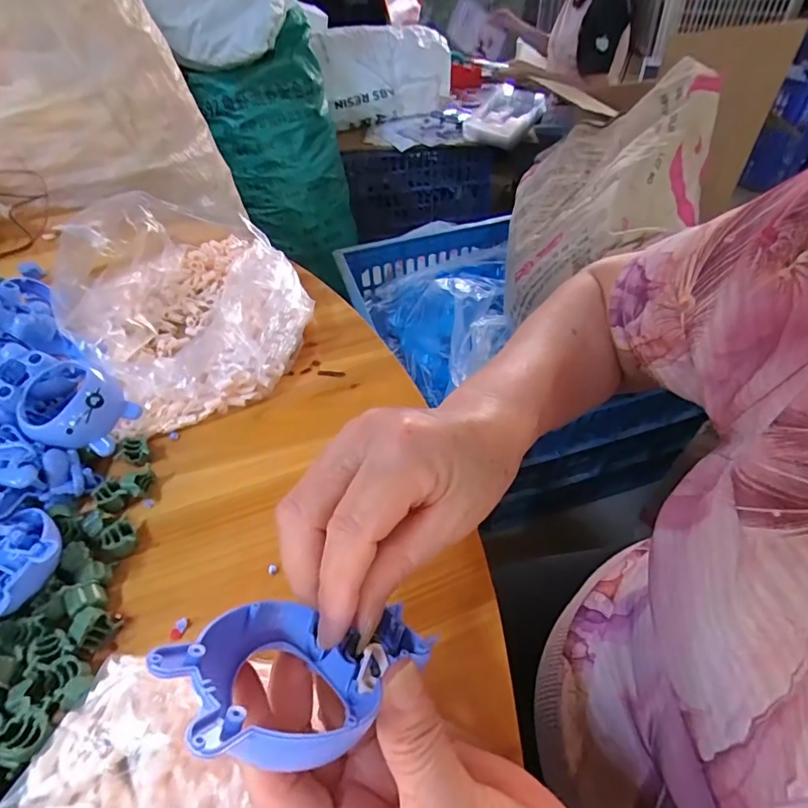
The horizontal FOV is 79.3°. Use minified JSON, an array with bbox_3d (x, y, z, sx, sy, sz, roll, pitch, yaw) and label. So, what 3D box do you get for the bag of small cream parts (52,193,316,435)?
[{"bbox_3d":[-0.173,-0.091,0.393,0.176,0.082,0.212,-29,51,-21],"label":"bag of small cream parts"}]

